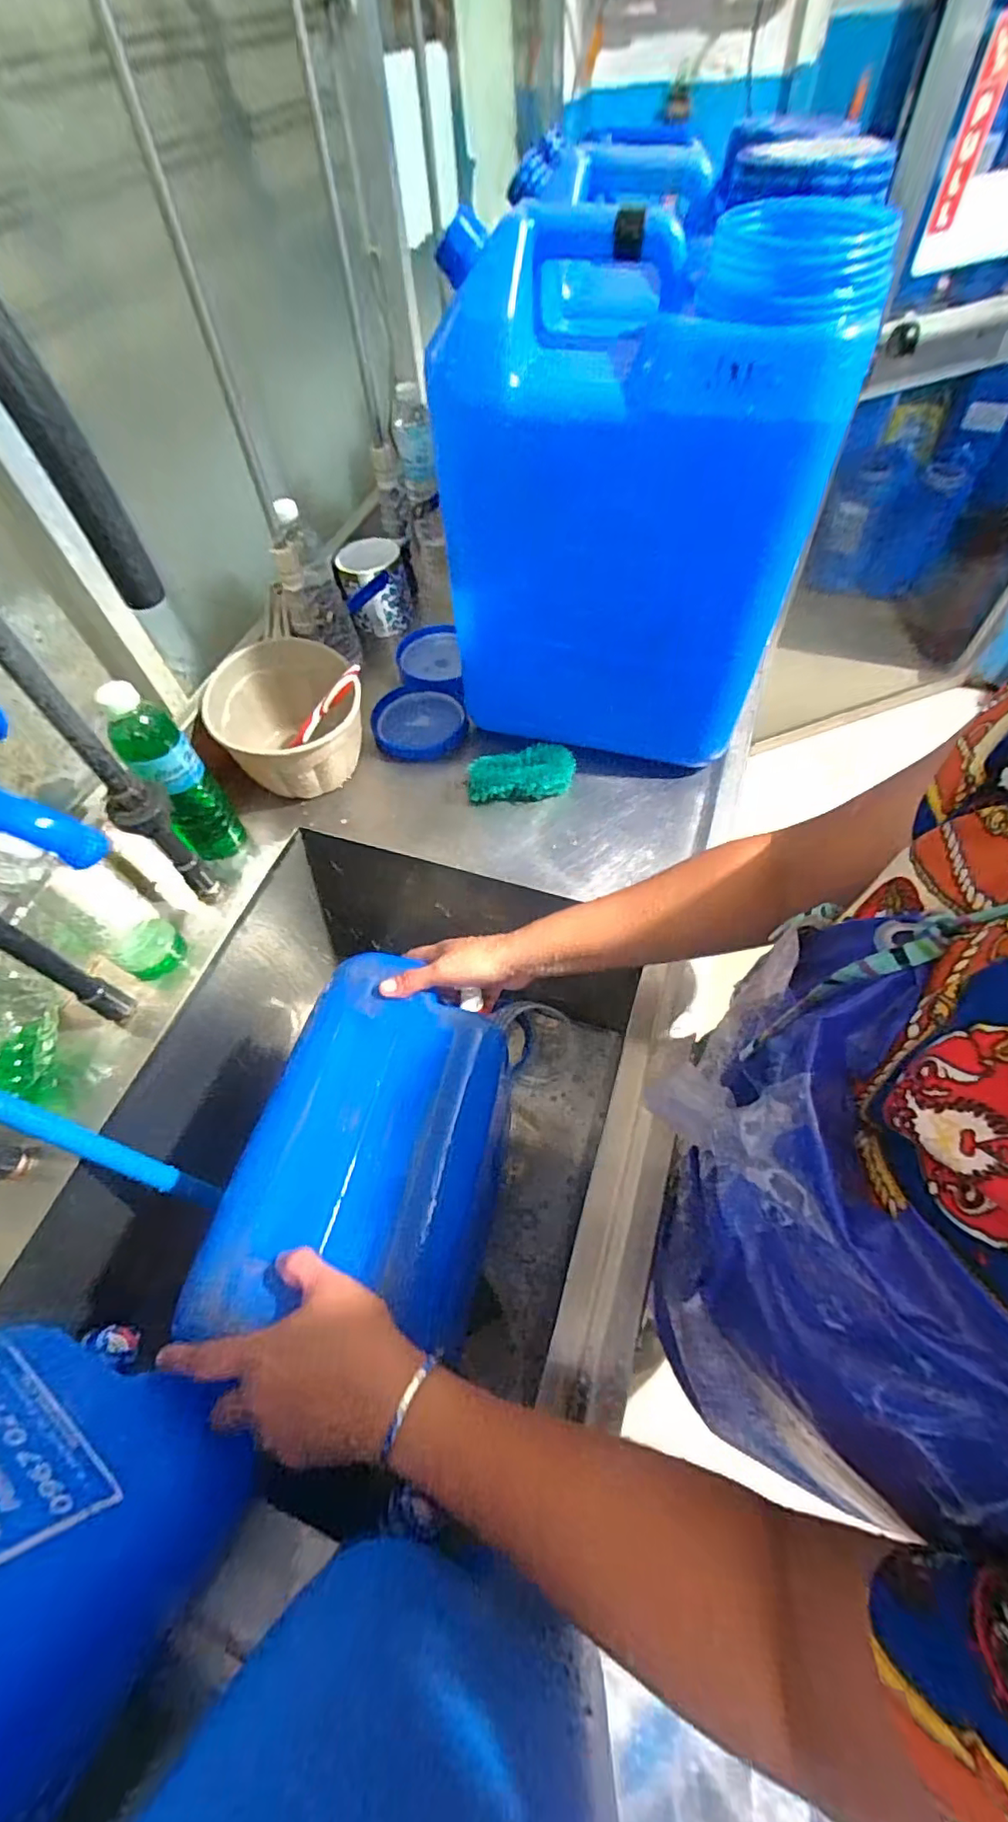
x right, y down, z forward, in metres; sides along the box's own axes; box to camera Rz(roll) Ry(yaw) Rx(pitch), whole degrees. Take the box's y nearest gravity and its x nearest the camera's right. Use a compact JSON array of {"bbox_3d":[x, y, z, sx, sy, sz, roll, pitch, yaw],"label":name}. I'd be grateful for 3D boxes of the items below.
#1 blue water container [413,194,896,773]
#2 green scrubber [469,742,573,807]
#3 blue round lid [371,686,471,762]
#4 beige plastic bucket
[{"bbox_3d":[0.119,-0.359,0.562,0.306,0.385,0.178,15,61,14],"label":"blue water container"},{"bbox_3d":[0.020,-0.153,0.684,0.124,0.039,0.054,-8,58,0],"label":"green scrubber"},{"bbox_3d":[-0.109,-0.241,0.756,0.117,0.030,0.110,-2,58,3],"label":"blue round lid"},{"bbox_3d":[-0.242,-0.211,0.693,0.166,0.123,0.167,-2,58,3],"label":"beige plastic bucket"}]

